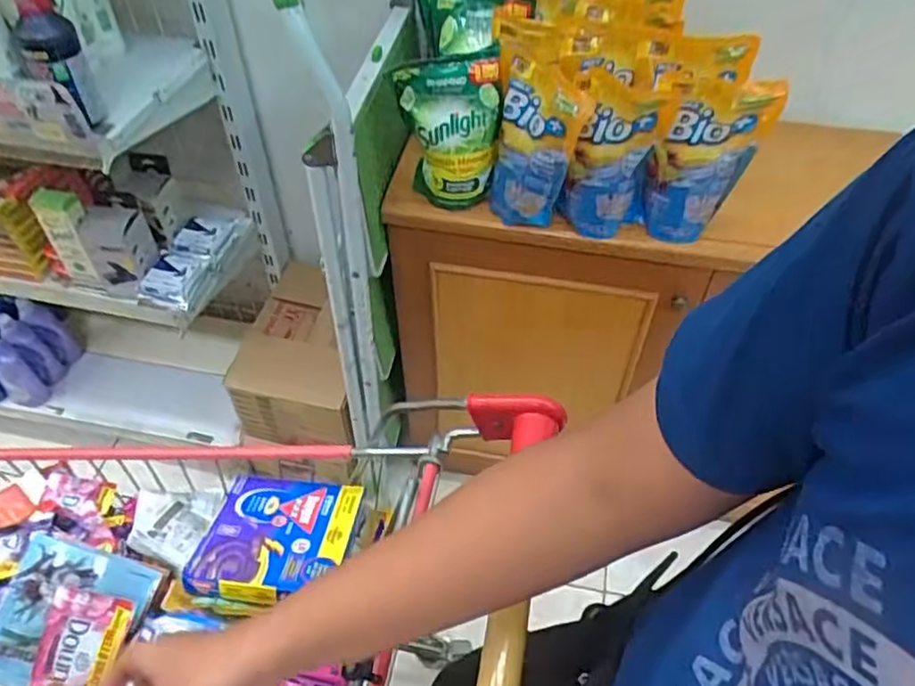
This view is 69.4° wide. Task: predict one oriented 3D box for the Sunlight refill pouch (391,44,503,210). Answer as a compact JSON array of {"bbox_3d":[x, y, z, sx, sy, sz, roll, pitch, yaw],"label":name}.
[{"bbox_3d":[-0.011,-0.287,0.907,0.131,0.217,0.048,4,51,4],"label":"Sunlight refill pouch"}]

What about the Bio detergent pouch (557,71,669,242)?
[{"bbox_3d":[0.202,-0.247,0.884,0.107,0.205,0.076,13,53,11],"label":"Bio detergent pouch"}]

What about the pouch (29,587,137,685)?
[{"bbox_3d":[-0.352,0.285,0.613,0.073,0.014,0.101,14,74,-2],"label":"pouch"}]

